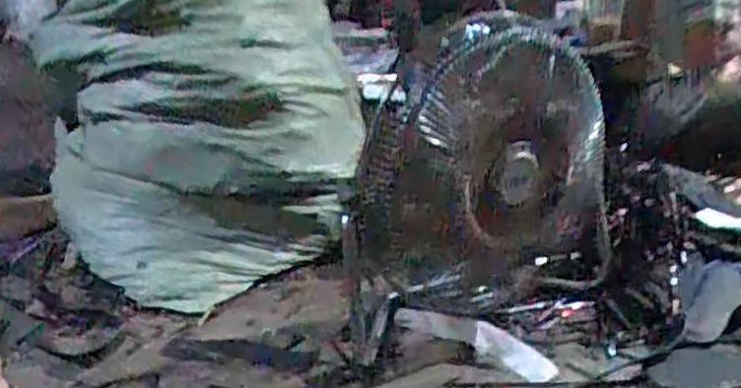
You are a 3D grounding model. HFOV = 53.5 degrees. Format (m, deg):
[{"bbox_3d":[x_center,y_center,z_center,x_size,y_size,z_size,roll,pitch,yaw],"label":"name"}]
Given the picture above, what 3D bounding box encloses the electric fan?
[{"bbox_3d":[0.192,-0.027,1.112,0.437,0.460,0.229,-7,21,-17],"label":"electric fan"}]

